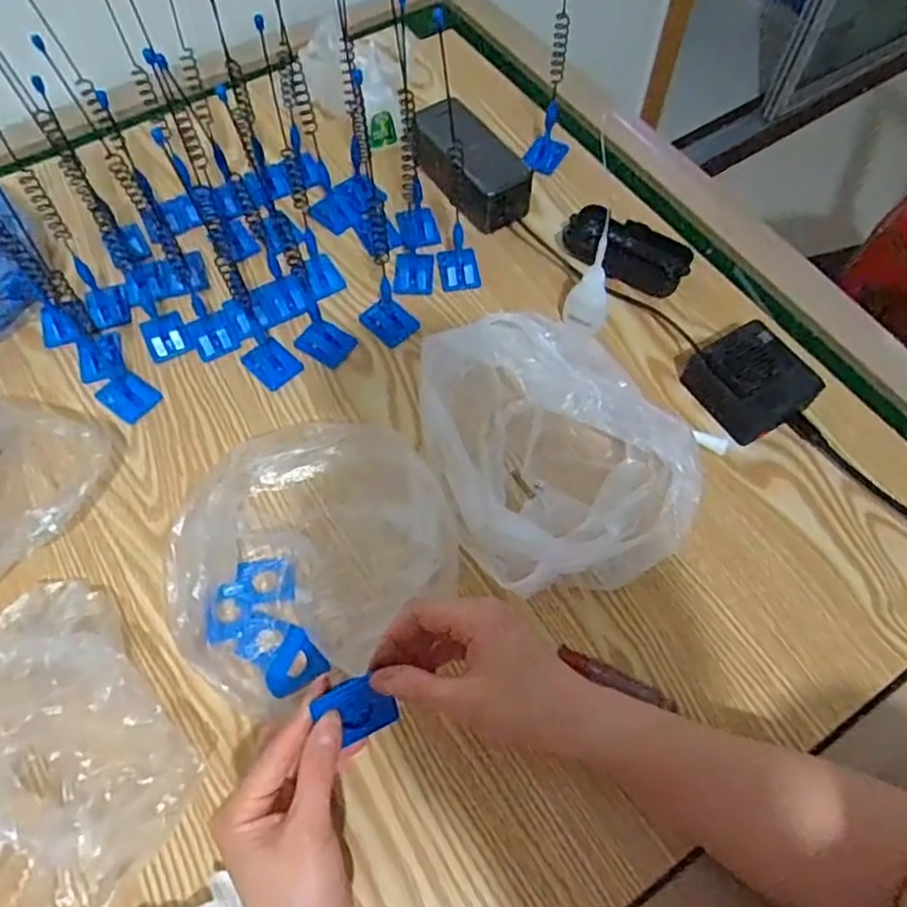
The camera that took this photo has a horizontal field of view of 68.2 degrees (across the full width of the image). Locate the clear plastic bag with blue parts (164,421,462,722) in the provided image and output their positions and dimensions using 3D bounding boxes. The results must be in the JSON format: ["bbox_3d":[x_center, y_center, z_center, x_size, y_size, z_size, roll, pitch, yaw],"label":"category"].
[{"bbox_3d":[-0.099,0.063,0.453,0.190,0.054,0.166,-41,70,-19],"label":"clear plastic bag with blue parts"}]

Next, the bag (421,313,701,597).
[{"bbox_3d":[0.067,-0.007,0.488,0.170,0.054,0.212,-24,65,-13],"label":"bag"}]

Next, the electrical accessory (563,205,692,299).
[{"bbox_3d":[0.152,-0.180,0.594,0.109,0.035,0.051,28,65,14],"label":"electrical accessory"}]

